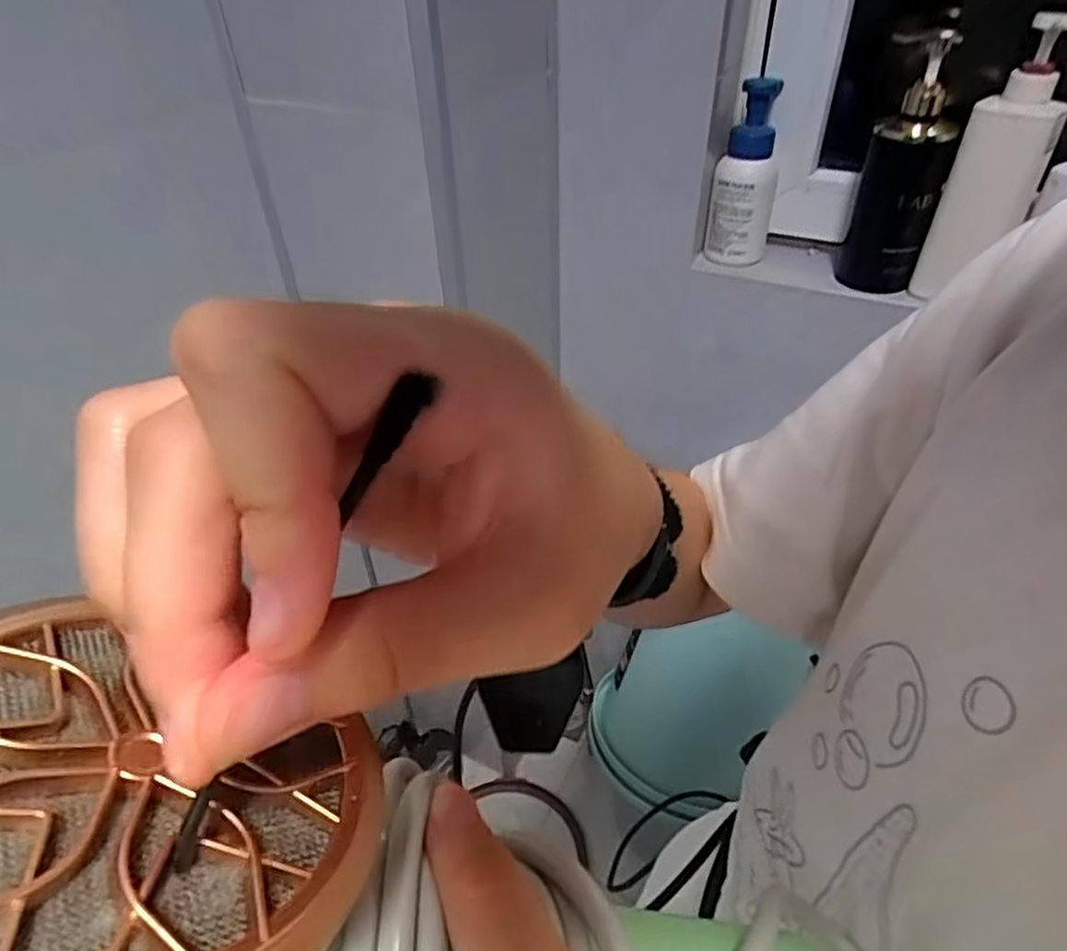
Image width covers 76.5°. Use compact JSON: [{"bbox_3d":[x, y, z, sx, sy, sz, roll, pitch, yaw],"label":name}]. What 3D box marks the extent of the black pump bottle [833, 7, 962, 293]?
[{"bbox_3d":[0.377,-0.315,0.685,0.076,0.230,0.091,19,44,23],"label":"black pump bottle"}]

